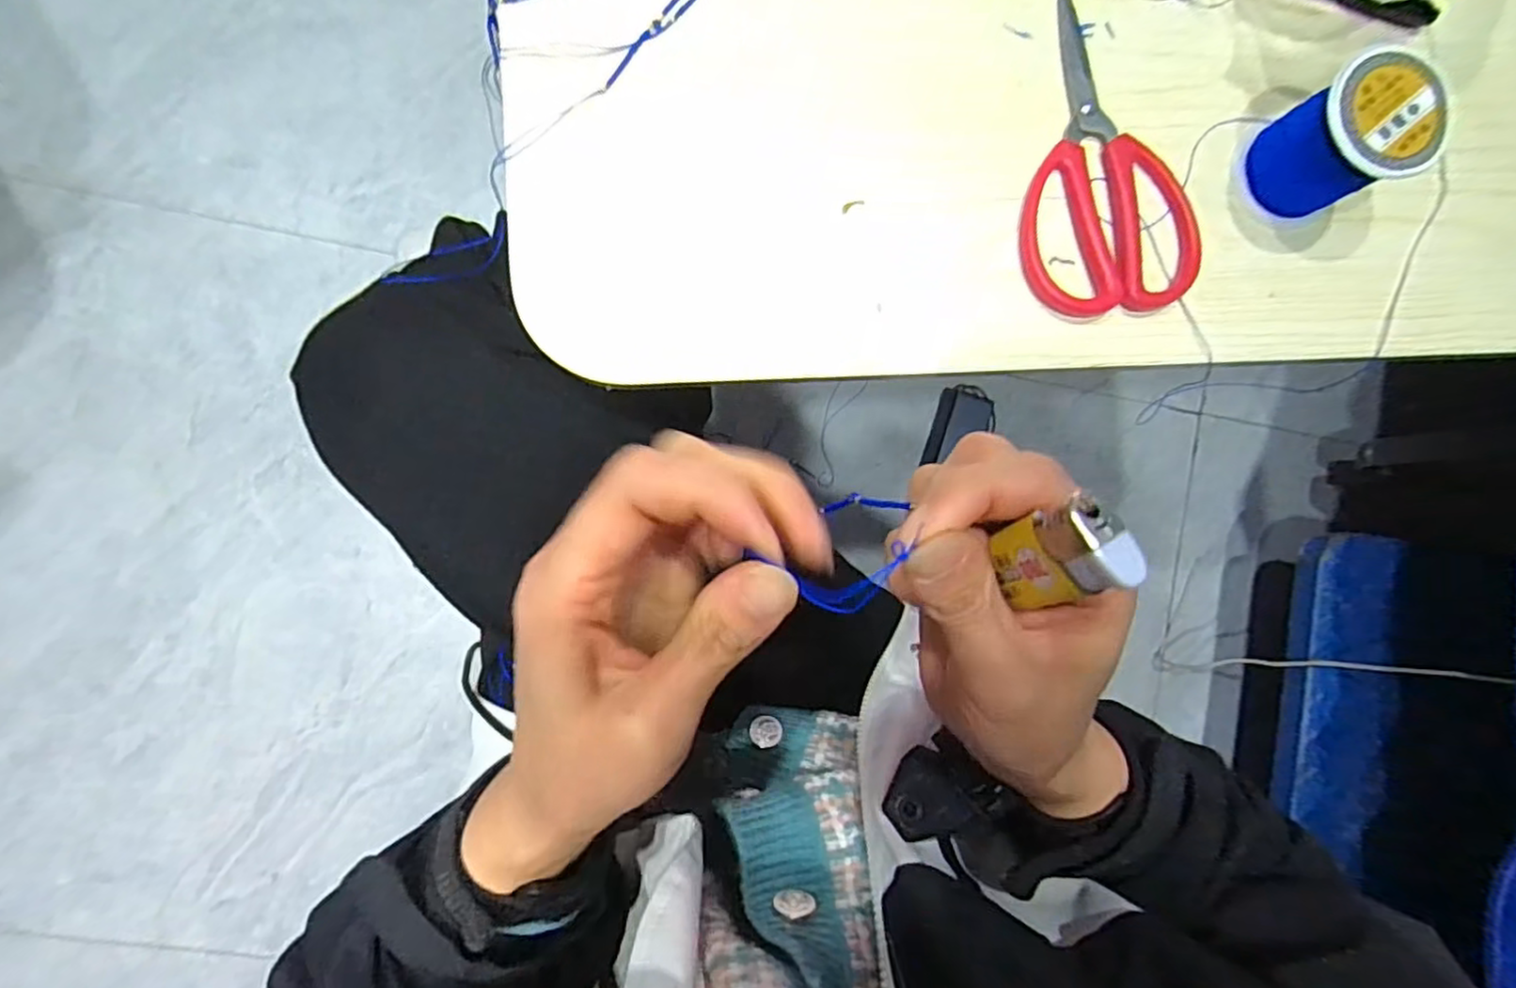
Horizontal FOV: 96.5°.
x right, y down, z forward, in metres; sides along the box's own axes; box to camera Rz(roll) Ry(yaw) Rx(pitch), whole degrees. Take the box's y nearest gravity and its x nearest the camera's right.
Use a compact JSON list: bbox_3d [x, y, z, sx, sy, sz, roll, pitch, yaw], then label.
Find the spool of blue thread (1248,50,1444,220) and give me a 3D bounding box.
[{"bbox_3d":[0.262,-0.160,0.312,0.058,0.058,0.050,-31,94,-5],"label":"spool of blue thread"}]

